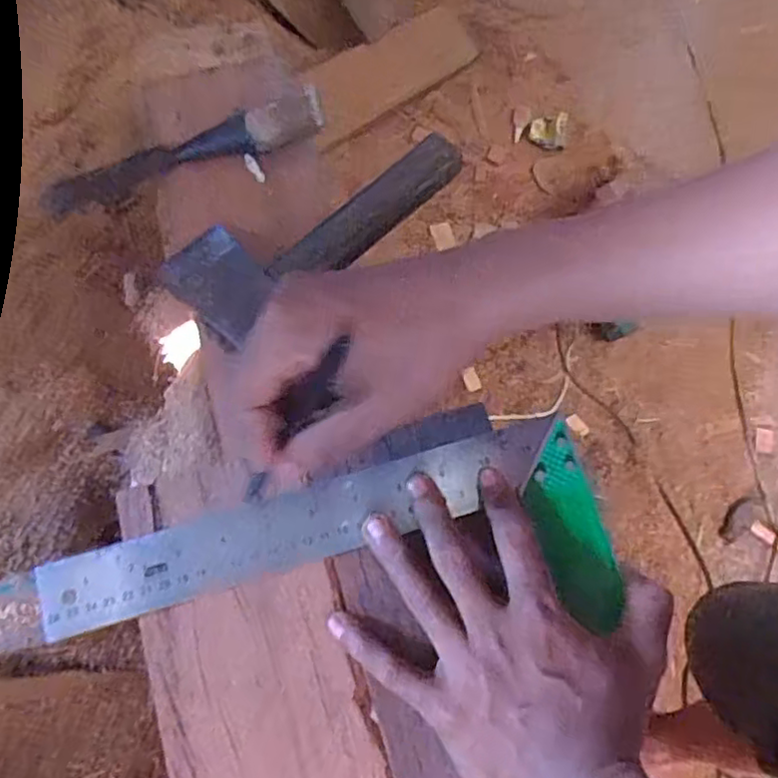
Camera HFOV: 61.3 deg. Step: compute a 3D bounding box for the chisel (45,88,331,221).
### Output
[{"bbox_3d":[-0.178,-0.193,0.548,0.264,0.031,0.028,-13,75,15],"label":"chisel"}]

